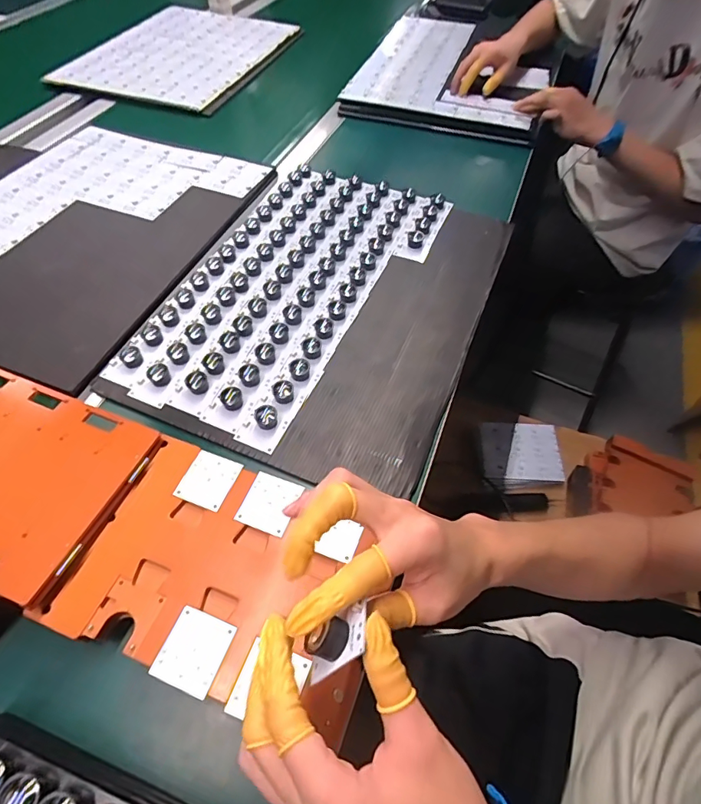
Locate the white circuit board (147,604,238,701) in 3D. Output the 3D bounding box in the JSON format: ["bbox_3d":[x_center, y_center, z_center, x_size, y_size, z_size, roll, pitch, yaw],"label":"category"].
[{"bbox_3d":[-0.112,0.177,0.330,0.044,0.004,0.048,18,56,12],"label":"white circuit board"}]

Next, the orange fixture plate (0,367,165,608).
[{"bbox_3d":[-0.311,0.053,0.399,0.235,0.028,0.160,19,56,10],"label":"orange fixture plate"}]

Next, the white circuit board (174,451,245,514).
[{"bbox_3d":[-0.125,0.068,0.406,0.043,0.004,0.047,18,56,12],"label":"white circuit board"}]

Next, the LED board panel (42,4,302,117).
[{"bbox_3d":[-0.369,-0.783,1.018,0.389,0.021,0.490,13,56,9],"label":"LED board panel"}]

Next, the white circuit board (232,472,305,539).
[{"bbox_3d":[-0.069,0.086,0.393,0.044,0.004,0.048,17,56,11],"label":"white circuit board"}]

